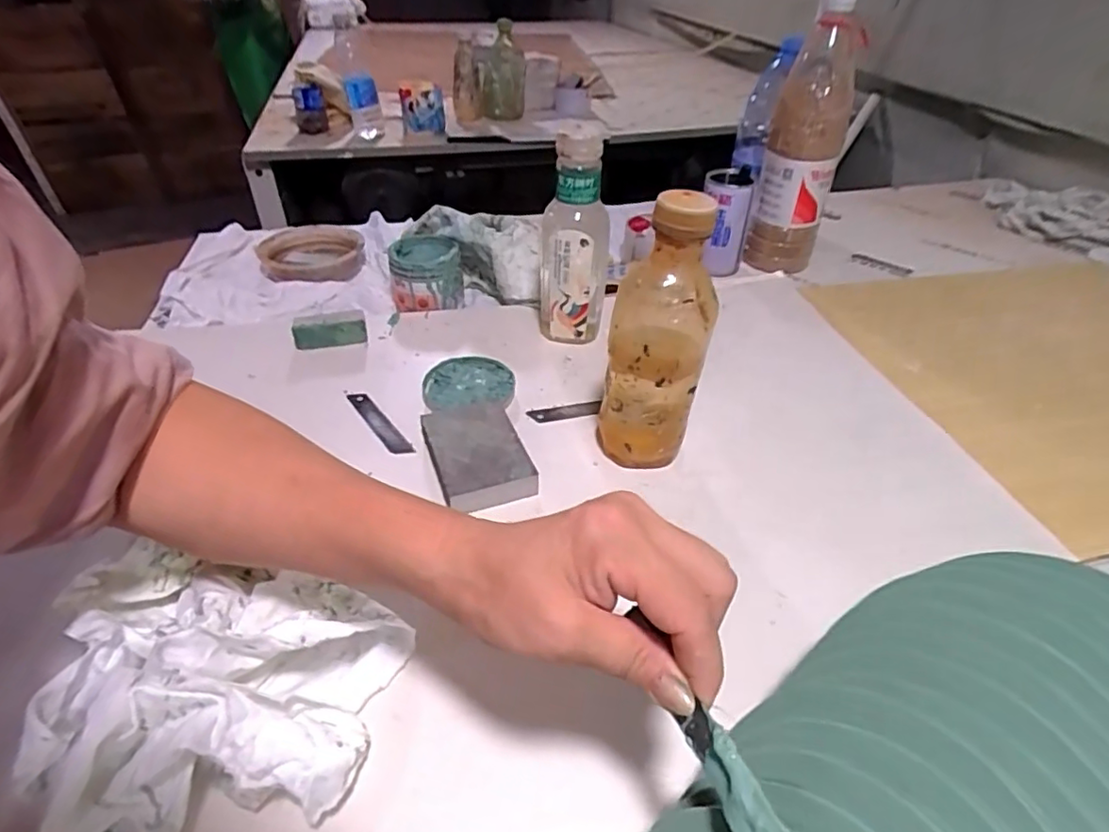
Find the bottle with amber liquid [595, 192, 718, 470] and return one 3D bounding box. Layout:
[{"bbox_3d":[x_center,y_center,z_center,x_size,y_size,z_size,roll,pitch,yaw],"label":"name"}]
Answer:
[{"bbox_3d":[0.072,-0.050,0.431,0.069,0.207,0.060,-4,40,-5],"label":"bottle with amber liquid"}]

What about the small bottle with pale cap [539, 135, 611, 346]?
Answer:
[{"bbox_3d":[0.018,-0.161,0.566,0.064,0.194,0.048,1,40,0],"label":"small bottle with pale cap"}]

